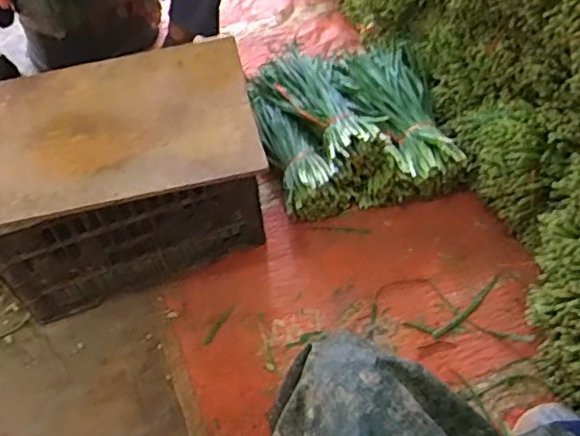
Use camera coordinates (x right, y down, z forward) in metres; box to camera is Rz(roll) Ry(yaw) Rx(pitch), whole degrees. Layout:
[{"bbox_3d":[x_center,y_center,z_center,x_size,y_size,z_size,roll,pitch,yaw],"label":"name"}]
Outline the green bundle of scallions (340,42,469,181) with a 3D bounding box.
[{"bbox_3d":[0.234,-0.251,1.267,0.143,0.070,0.383,-16,55,-9],"label":"green bundle of scallions"}]

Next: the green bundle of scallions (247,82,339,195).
[{"bbox_3d":[-0.010,-0.191,1.283,0.103,0.070,0.365,-18,55,-10],"label":"green bundle of scallions"}]

